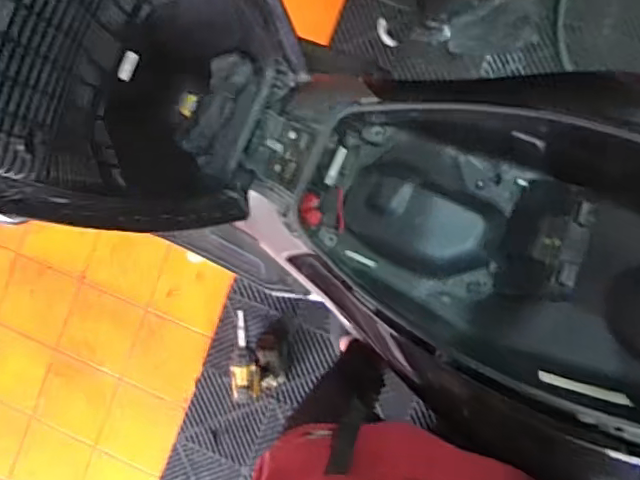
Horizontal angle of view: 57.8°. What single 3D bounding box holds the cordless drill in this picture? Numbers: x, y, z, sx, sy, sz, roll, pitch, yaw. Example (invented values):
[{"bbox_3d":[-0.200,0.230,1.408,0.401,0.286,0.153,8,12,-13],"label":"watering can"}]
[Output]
[{"bbox_3d":[-0.137,0.260,1.335,0.072,0.239,0.194,1,90,8],"label":"cordless drill"}]

